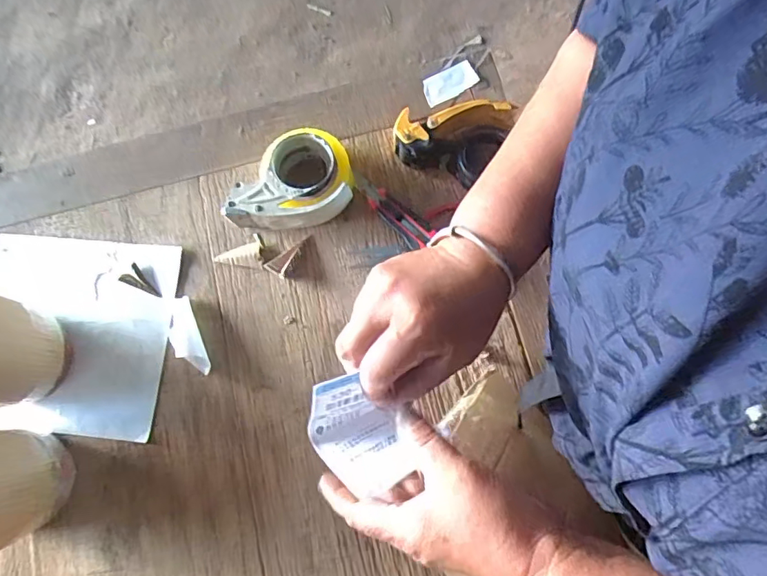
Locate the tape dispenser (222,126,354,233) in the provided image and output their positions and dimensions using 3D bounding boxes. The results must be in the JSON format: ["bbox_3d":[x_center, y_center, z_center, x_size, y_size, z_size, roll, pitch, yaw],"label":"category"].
[{"bbox_3d":[-0.123,-0.143,0.687,0.164,0.069,0.118,-4,78,0],"label":"tape dispenser"}]

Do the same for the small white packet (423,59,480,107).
[{"bbox_3d":[0.098,-0.304,0.763,0.081,0.009,0.041,-28,96,1],"label":"small white packet"}]

